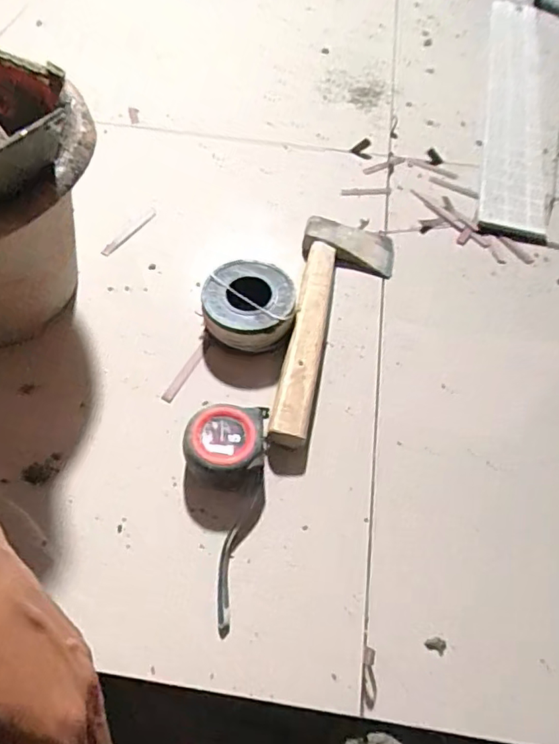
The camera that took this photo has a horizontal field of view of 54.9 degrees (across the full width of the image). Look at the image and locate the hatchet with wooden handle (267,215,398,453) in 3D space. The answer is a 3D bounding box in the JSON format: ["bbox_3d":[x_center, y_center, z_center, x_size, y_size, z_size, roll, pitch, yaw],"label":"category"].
[{"bbox_3d":[0.049,-0.047,0.502,0.089,0.027,0.269,11,57,8],"label":"hatchet with wooden handle"}]

